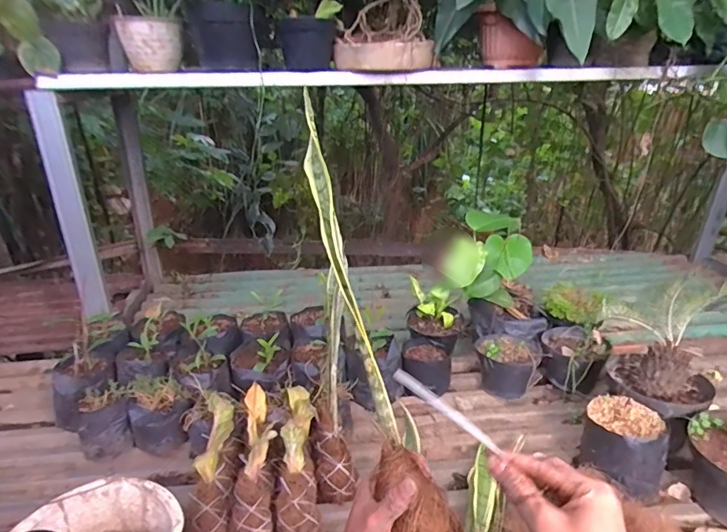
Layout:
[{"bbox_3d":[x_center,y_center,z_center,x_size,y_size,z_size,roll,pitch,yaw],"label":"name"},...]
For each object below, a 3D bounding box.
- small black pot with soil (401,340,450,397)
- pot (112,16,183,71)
[{"bbox_3d":[0.160,0.286,1.333,0.126,0.113,0.154,-11,28,-24],"label":"small black pot with soil"},{"bbox_3d":[-0.576,-0.600,1.322,0.163,0.127,0.179,-9,27,-21],"label":"pot"}]

